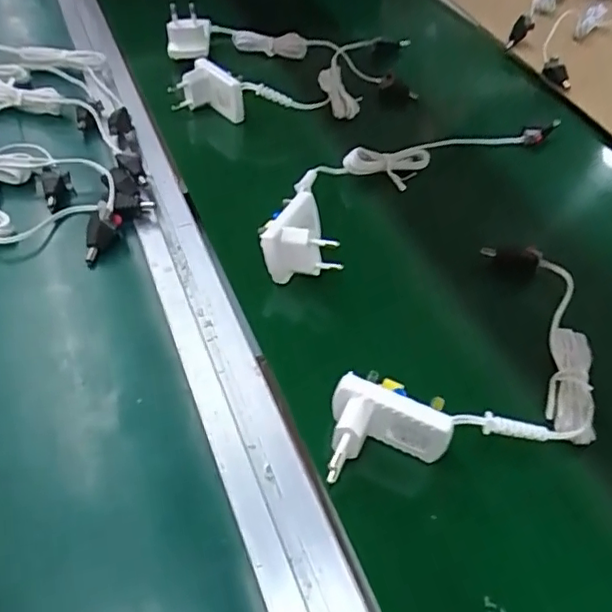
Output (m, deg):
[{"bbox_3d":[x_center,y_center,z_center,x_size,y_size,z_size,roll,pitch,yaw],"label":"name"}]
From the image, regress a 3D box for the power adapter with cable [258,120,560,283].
[{"bbox_3d":[0.081,-0.111,0.455,0.087,0.036,0.320,39,53,25],"label":"power adapter with cable"}]

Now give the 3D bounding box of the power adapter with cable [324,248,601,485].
[{"bbox_3d":[0.111,0.030,0.330,0.107,0.039,0.225,35,50,19],"label":"power adapter with cable"}]

